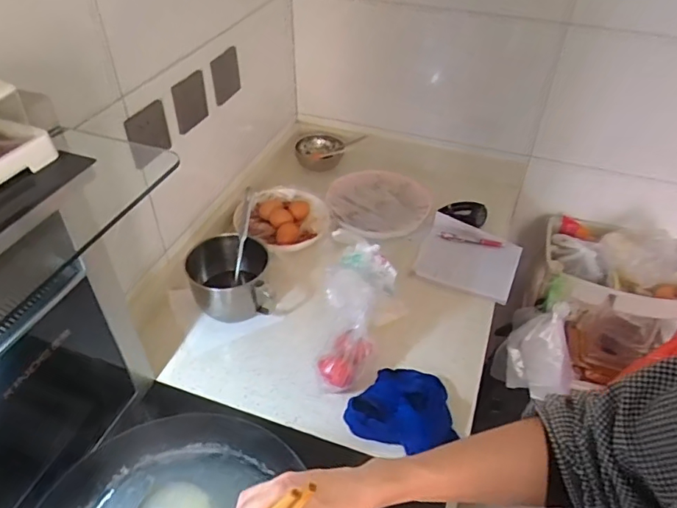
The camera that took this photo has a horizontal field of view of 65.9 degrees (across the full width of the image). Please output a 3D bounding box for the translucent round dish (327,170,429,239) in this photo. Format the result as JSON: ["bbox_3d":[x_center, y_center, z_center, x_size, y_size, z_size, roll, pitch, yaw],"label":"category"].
[{"bbox_3d":[0.089,-0.108,1.141,0.216,0.047,0.220,1,41,0],"label":"translucent round dish"}]

